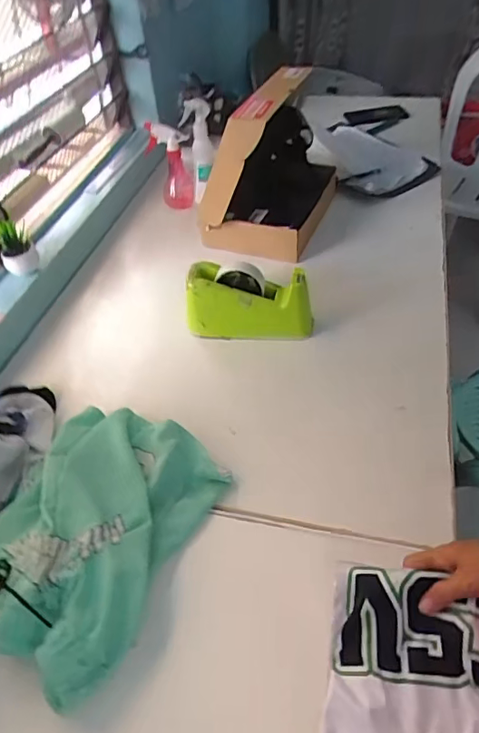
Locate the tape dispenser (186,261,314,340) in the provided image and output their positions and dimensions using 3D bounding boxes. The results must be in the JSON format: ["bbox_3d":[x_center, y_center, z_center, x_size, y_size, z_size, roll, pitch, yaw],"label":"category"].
[{"bbox_3d":[0.017,-0.105,0.827,0.192,0.116,0.067,4,47,9],"label":"tape dispenser"}]

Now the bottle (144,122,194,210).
[{"bbox_3d":[-0.158,-0.465,1.182,0.085,0.193,0.095,-15,47,-10],"label":"bottle"}]

